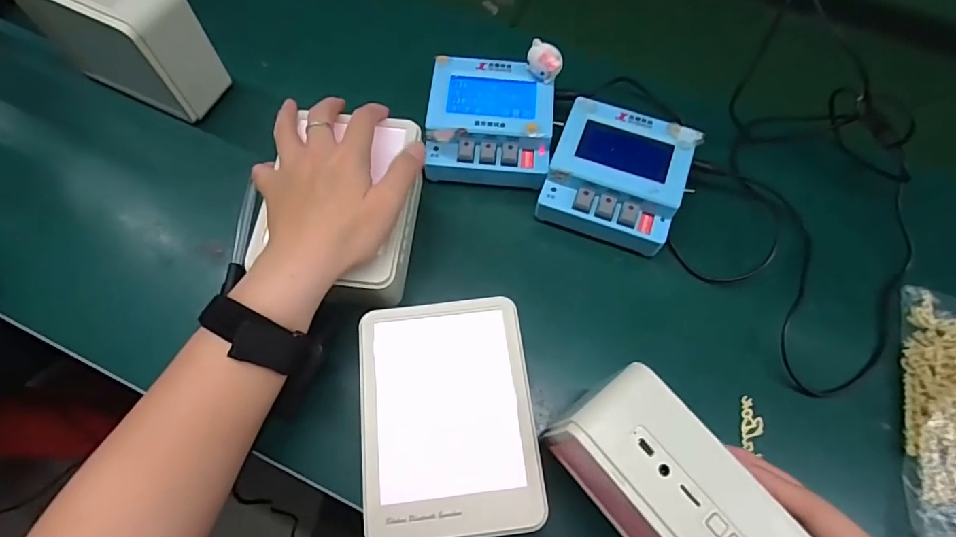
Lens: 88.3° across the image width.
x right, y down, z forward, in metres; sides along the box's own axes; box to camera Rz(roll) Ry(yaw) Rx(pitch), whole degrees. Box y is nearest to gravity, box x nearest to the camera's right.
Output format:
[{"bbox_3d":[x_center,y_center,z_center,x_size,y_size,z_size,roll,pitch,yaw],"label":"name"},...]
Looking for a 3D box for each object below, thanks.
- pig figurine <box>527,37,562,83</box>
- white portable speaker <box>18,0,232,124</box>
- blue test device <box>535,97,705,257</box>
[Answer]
[{"bbox_3d":[0.053,-0.165,0.397,0.026,0.027,0.024,5,65,0],"label":"pig figurine"},{"bbox_3d":[-0.301,-0.200,0.416,0.140,0.102,0.055,25,67,9],"label":"white portable speaker"},{"bbox_3d":[0.109,-0.072,0.393,0.103,0.047,0.103,20,66,7],"label":"blue test device"}]

